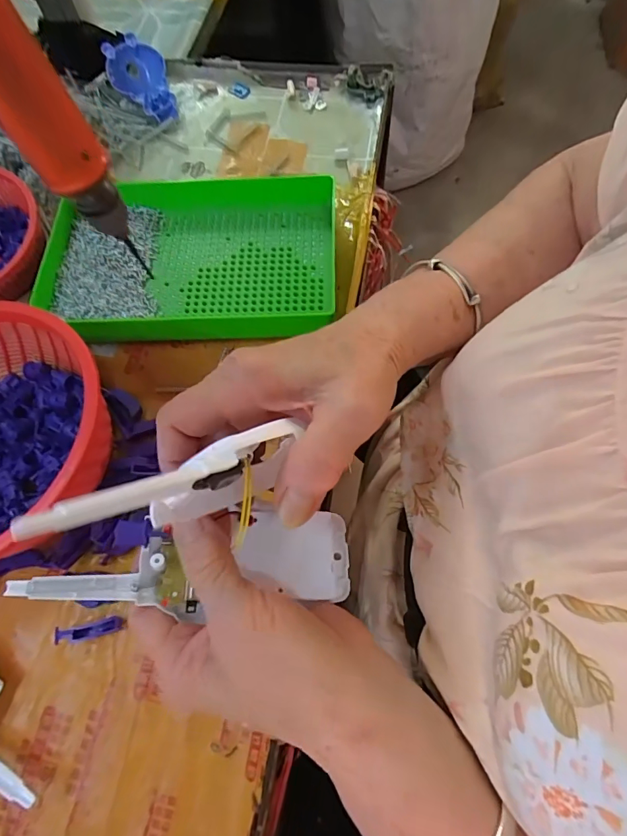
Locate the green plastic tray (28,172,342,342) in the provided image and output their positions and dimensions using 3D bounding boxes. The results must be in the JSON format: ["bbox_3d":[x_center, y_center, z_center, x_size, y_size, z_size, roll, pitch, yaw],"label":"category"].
[{"bbox_3d":[-0.105,-0.135,0.376,0.241,0.033,0.151,2,67,5],"label":"green plastic tray"}]

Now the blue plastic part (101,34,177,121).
[{"bbox_3d":[-0.185,-0.363,0.477,0.057,0.038,0.095,-21,68,-7],"label":"blue plastic part"}]

